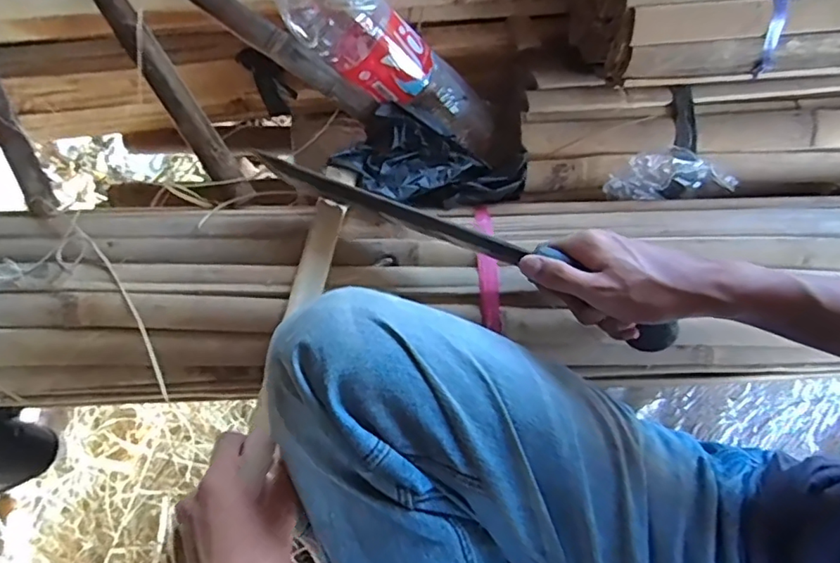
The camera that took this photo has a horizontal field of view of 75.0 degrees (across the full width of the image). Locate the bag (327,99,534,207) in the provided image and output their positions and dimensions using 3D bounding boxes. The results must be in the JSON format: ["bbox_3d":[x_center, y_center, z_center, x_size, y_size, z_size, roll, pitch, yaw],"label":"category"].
[{"bbox_3d":[0.011,-0.114,0.566,0.188,0.043,0.112,16,71,3],"label":"bag"}]

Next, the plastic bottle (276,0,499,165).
[{"bbox_3d":[-0.040,-0.235,0.567,0.292,0.087,0.076,31,69,-29],"label":"plastic bottle"}]

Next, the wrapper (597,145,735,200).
[{"bbox_3d":[0.266,-0.113,0.570,0.137,0.054,0.038,-5,72,-4],"label":"wrapper"}]

